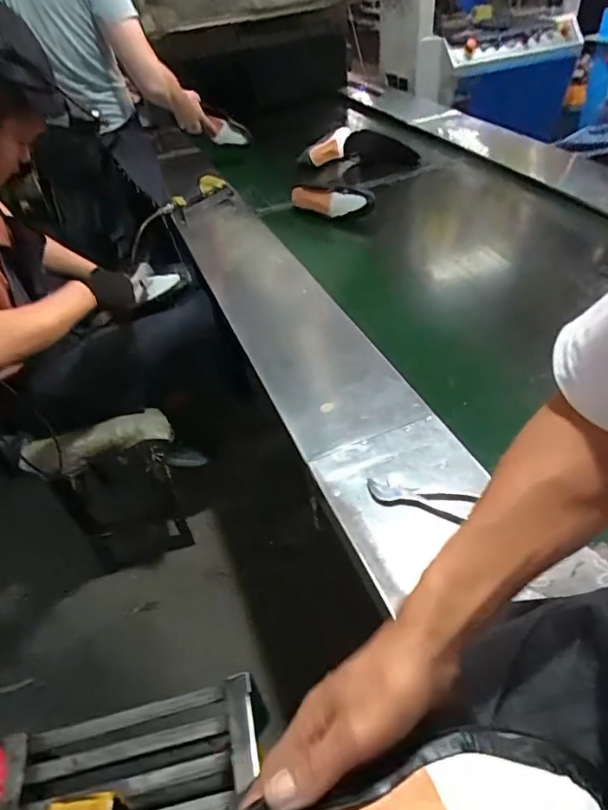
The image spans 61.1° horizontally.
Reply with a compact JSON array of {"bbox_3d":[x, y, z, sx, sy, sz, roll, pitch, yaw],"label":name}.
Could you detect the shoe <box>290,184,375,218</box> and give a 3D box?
[{"bbox_3d":[0.075,-0.533,1.348,0.214,0.082,0.067,9,45,17],"label":"shoe"}]

